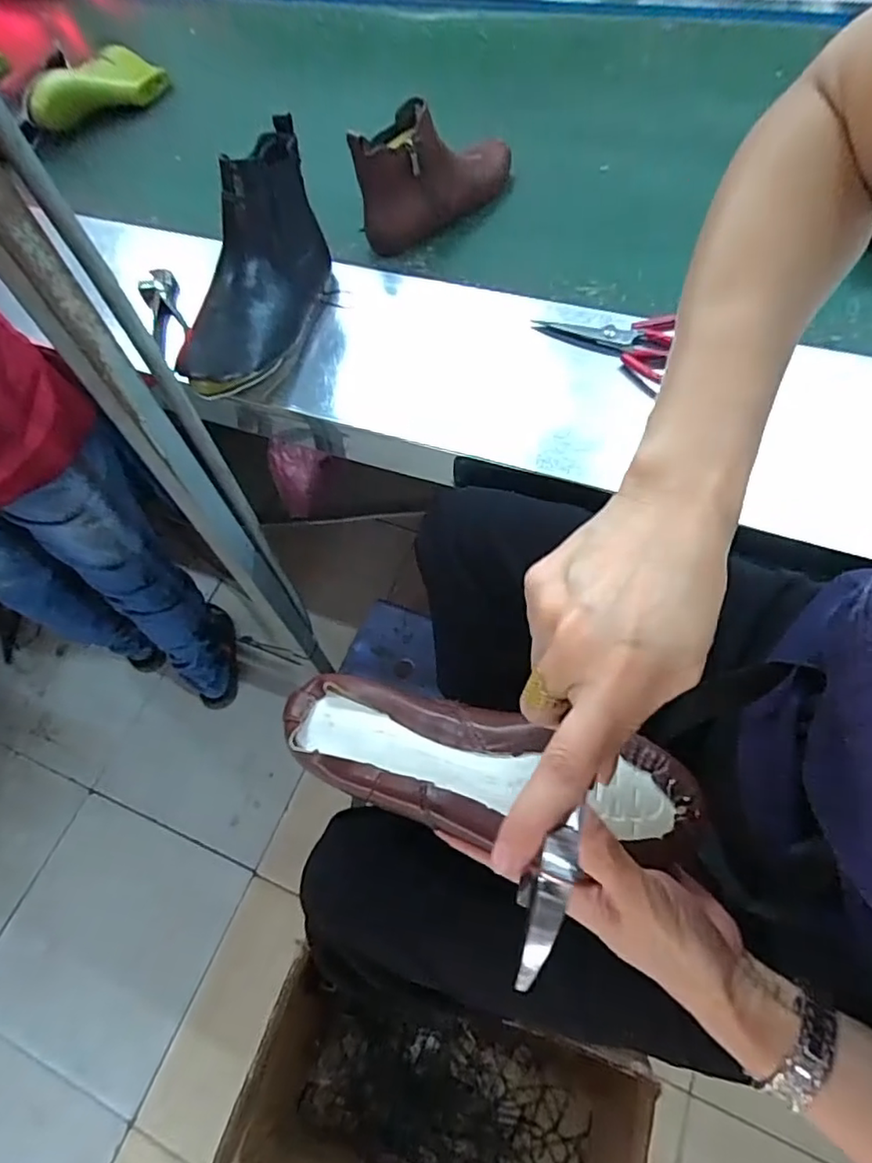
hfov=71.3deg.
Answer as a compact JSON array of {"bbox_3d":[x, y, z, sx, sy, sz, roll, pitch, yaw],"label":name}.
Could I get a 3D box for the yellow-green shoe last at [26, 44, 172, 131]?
[{"bbox_3d":[-0.566,-0.818,1.002,0.237,0.070,0.078,-41,67,-16],"label":"yellow-green shoe last"}]

